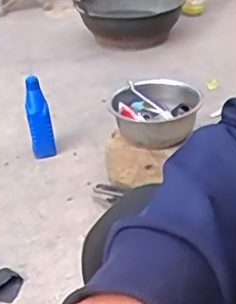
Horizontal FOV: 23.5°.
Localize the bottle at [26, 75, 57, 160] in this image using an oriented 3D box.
[{"bbox_3d":[-0.181,-0.075,1.304,0.052,0.197,0.042,-13,32,-9],"label":"bottle"}]

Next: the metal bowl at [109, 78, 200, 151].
[{"bbox_3d":[0.076,-0.077,1.147,0.161,0.090,0.160,-1,29,1],"label":"metal bowl"}]

